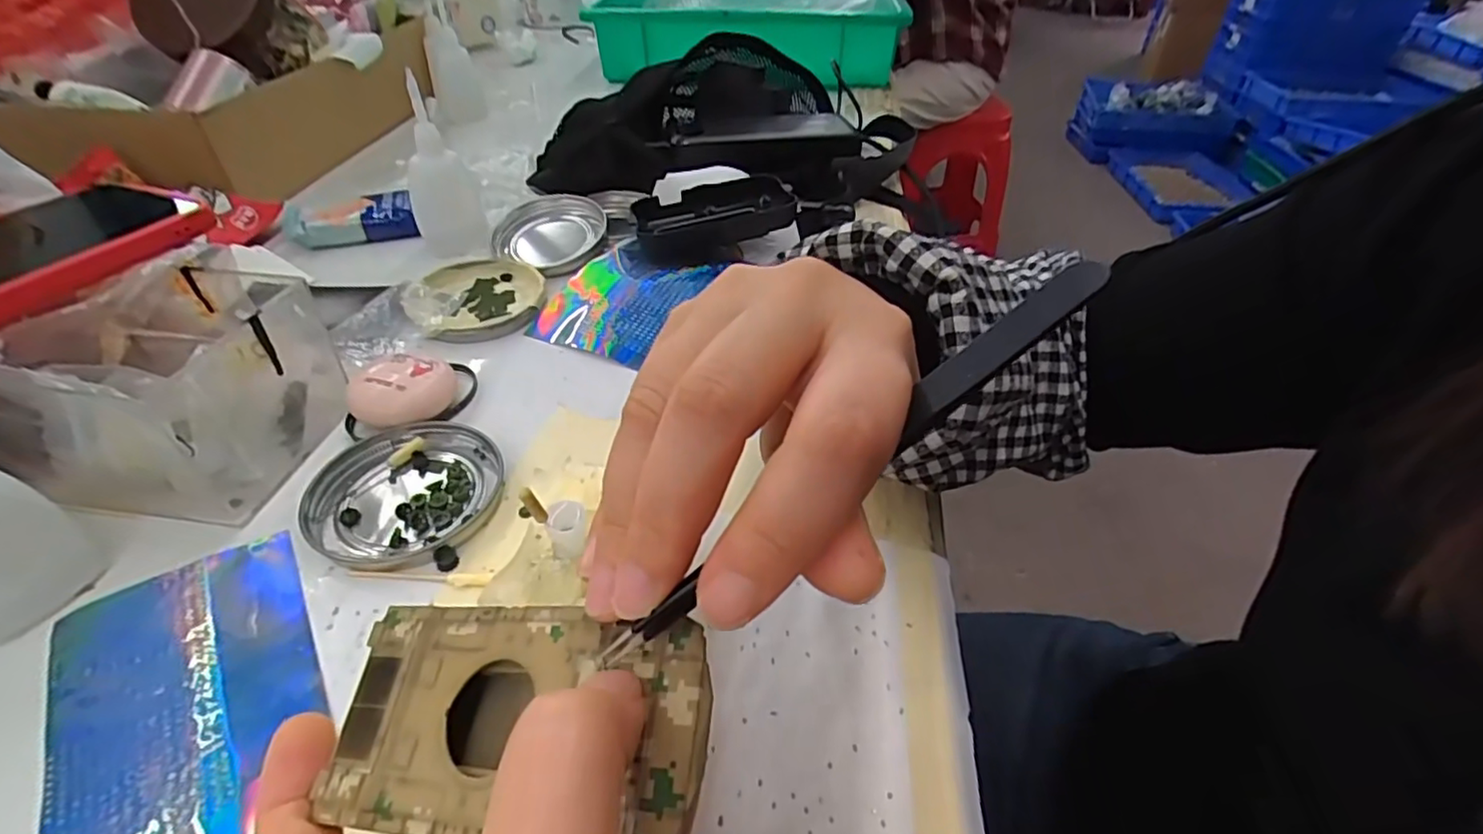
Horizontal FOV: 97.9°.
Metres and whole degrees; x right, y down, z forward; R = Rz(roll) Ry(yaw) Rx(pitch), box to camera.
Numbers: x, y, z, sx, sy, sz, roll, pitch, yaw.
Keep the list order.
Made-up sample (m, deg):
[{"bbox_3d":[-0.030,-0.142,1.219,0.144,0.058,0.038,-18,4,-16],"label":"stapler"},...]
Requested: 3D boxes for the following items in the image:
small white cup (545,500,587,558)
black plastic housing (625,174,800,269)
[{"bbox_3d":[-0.059,0.039,0.222,0.013,0.016,0.012,1,41,-1],"label":"small white cup"},{"bbox_3d":[-0.018,-0.136,0.443,0.112,0.028,0.056,-14,43,-17],"label":"black plastic housing"}]

